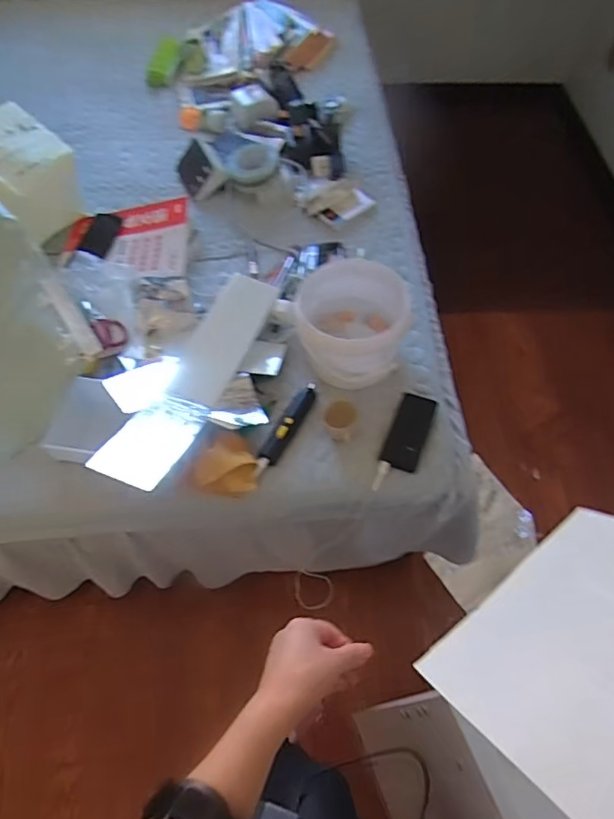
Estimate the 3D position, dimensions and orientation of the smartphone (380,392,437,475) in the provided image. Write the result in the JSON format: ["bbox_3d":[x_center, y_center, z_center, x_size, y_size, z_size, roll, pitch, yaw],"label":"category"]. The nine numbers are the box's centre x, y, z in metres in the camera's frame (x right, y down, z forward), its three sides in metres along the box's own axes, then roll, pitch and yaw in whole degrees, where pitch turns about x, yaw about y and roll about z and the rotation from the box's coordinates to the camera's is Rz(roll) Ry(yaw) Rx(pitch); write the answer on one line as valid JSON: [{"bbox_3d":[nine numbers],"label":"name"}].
[{"bbox_3d":[0.180,0.037,0.943,0.062,0.006,0.143,20,61,9],"label":"smartphone"}]

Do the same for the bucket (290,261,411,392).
[{"bbox_3d":[0.079,-0.158,1.002,0.193,0.136,0.220,-13,61,-9],"label":"bucket"}]

